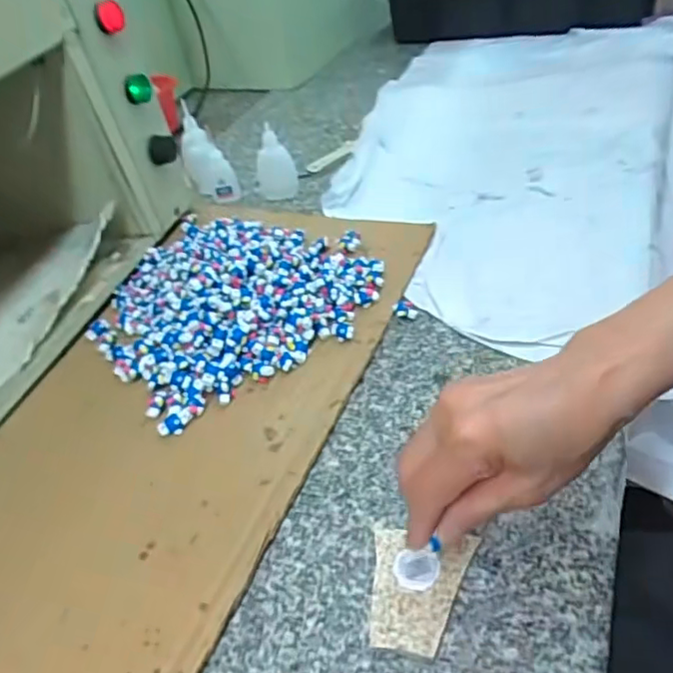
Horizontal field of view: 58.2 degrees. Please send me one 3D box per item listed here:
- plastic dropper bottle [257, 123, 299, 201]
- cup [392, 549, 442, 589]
[{"bbox_3d":[-0.073,-0.203,0.721,0.048,0.078,0.047,-12,41,-2],"label":"plastic dropper bottle"},{"bbox_3d":[0.047,0.136,0.351,0.026,0.005,0.023,-2,42,6],"label":"cup"}]

